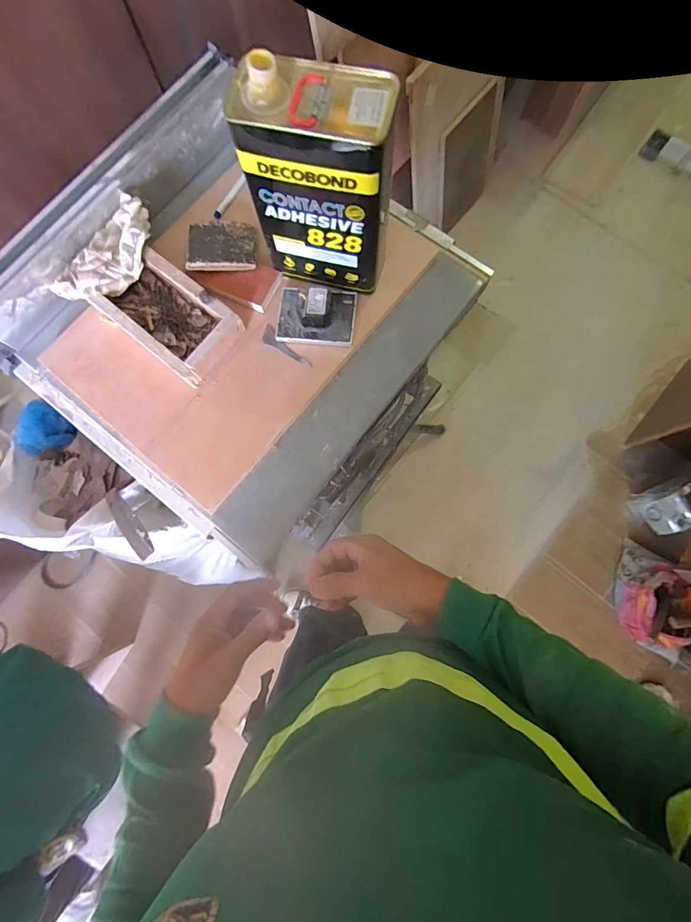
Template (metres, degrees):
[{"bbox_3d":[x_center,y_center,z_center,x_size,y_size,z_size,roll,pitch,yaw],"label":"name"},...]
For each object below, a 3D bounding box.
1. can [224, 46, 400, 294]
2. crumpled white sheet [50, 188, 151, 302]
[{"bbox_3d":[-0.029,-0.339,0.513,0.173,0.230,0.097,15,79,4],"label":"can"},{"bbox_3d":[-0.360,-0.309,0.617,0.105,0.040,0.184,39,82,8],"label":"crumpled white sheet"}]

